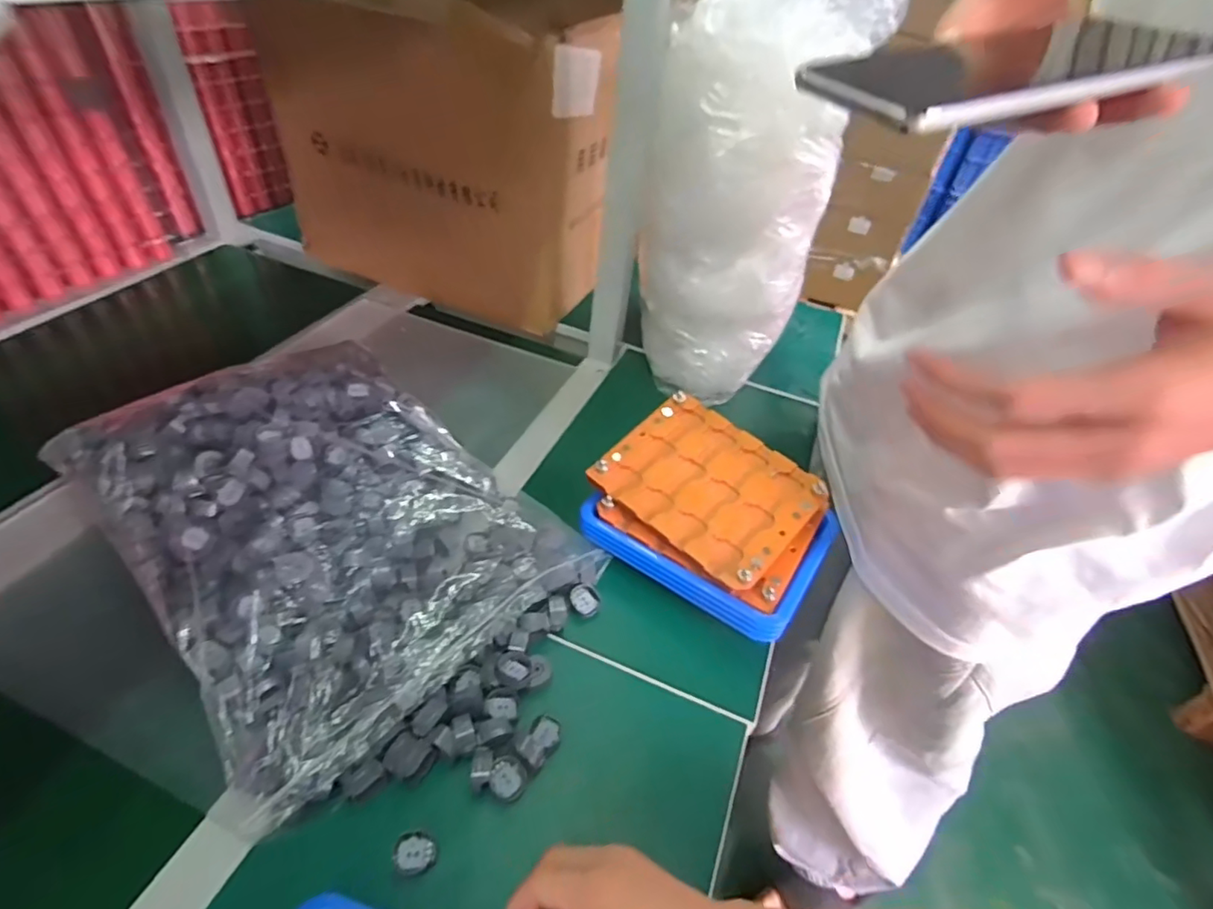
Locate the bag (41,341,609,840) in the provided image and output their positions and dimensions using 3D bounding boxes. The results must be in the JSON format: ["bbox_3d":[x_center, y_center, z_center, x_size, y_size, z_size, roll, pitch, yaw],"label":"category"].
[{"bbox_3d":[-0.252,0.046,0.538,0.401,0.099,0.321,34,50,29],"label":"bag"}]

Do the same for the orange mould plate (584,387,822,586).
[{"bbox_3d":[0.099,0.027,0.567,0.188,0.011,0.146,37,63,24],"label":"orange mould plate"}]

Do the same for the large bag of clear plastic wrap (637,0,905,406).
[{"bbox_3d":[0.164,-0.307,0.700,0.170,0.440,0.193,35,50,29],"label":"large bag of clear plastic wrap"}]

